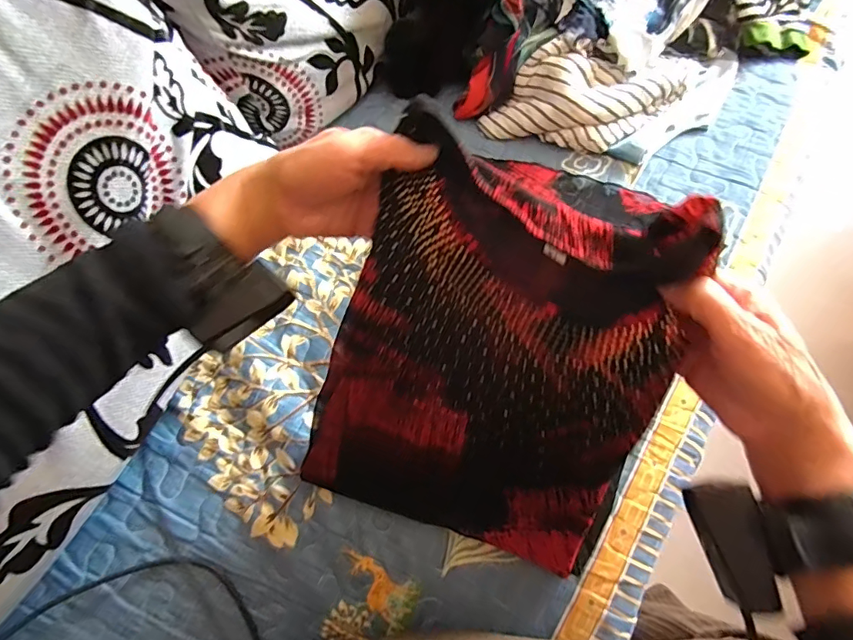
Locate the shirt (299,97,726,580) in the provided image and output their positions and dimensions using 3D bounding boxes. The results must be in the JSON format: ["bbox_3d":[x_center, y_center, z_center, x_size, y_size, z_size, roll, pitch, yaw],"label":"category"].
[{"bbox_3d":[0.049,0.050,0.356,0.241,0.319,0.032,21,29,7],"label":"shirt"}]

